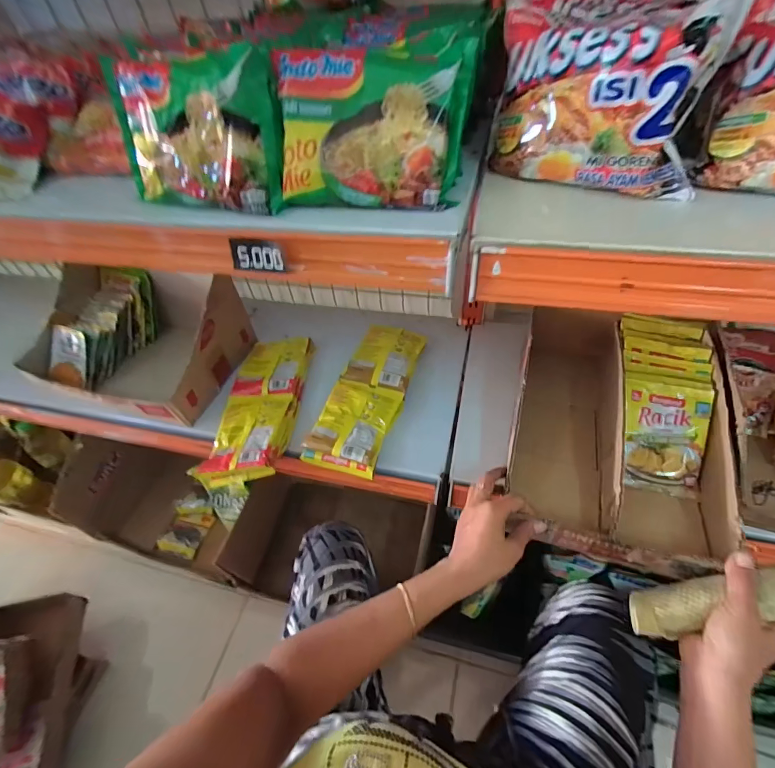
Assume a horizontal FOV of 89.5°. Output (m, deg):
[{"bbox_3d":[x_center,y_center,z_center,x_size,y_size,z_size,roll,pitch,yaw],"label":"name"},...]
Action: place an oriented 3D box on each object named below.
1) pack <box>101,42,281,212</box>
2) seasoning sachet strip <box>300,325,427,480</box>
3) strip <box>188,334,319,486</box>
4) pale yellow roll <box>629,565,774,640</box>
[{"bbox_3d":[-0.153,-0.189,0.299,0.139,0.100,0.021,11,28,17],"label":"pack"},{"bbox_3d":[-0.026,0.008,0.603,0.104,0.032,0.269,14,51,13],"label":"seasoning sachet strip"},{"bbox_3d":[-0.204,0.021,0.624,0.119,0.044,0.277,1,50,6],"label":"strip"},{"bbox_3d":[0.344,0.213,0.387,0.187,0.051,0.051,-17,47,16],"label":"pale yellow roll"}]

